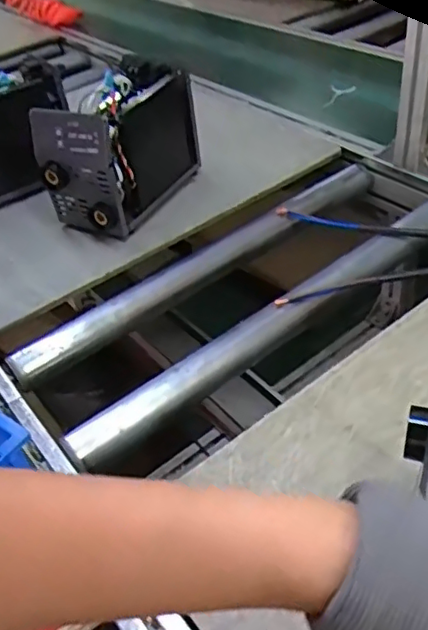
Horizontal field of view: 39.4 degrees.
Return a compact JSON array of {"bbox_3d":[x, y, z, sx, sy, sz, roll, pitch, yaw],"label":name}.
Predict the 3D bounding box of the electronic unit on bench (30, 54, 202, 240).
[{"bbox_3d":[-0.121,-0.225,0.838,0.112,0.176,0.225,20,49,27],"label":"electronic unit on bench"}]

